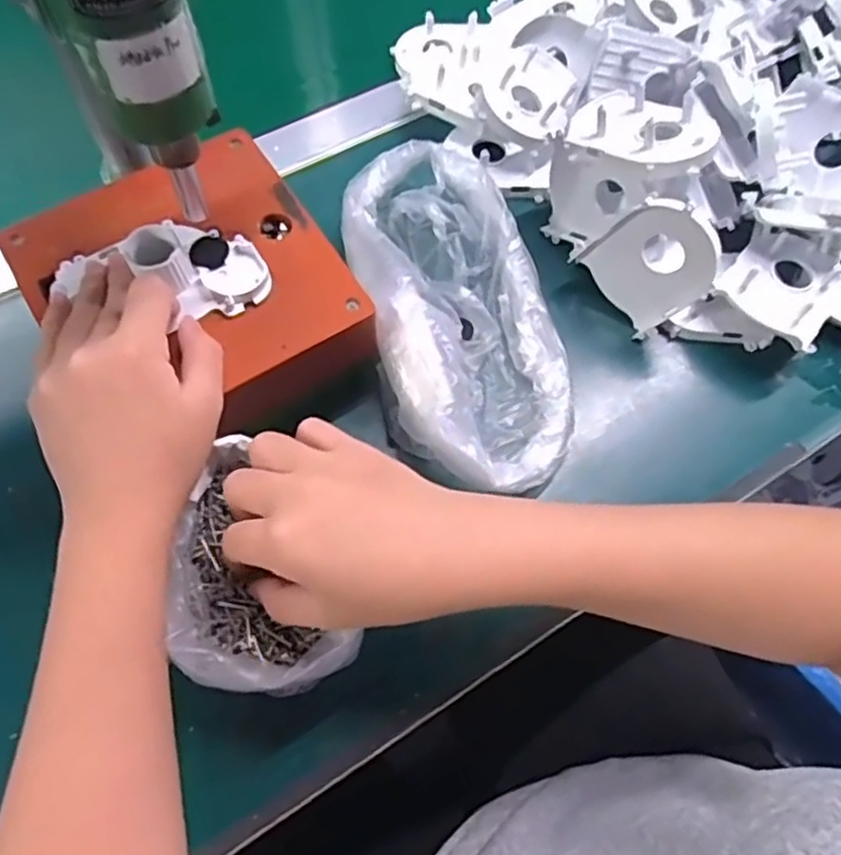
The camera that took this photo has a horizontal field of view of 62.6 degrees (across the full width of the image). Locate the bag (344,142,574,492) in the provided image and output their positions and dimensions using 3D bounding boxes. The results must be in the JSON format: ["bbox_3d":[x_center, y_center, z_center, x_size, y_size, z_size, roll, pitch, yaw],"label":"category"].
[{"bbox_3d":[0.024,-0.077,0.423,0.121,0.048,0.240,-10,67,-7],"label":"bag"}]

